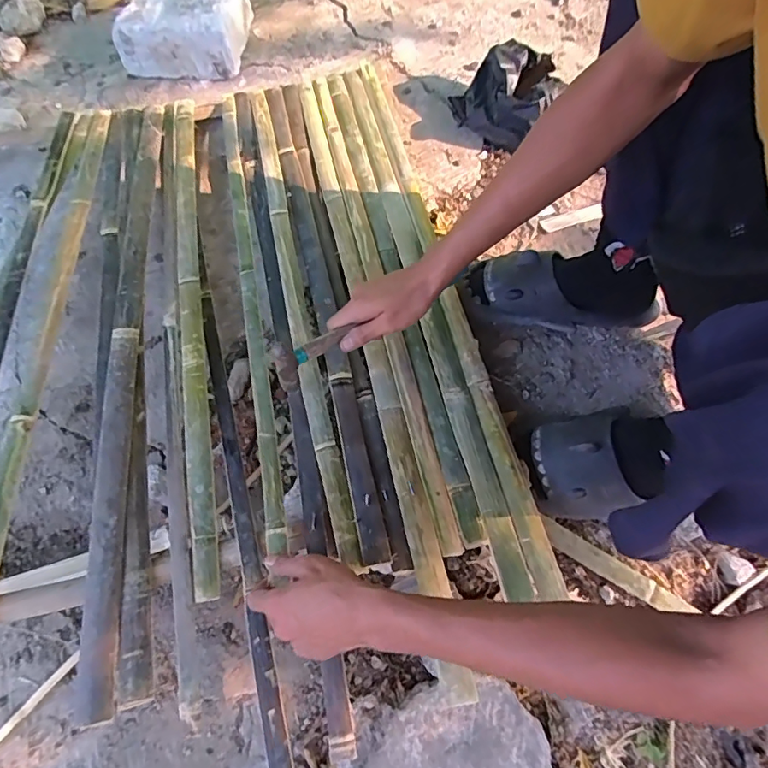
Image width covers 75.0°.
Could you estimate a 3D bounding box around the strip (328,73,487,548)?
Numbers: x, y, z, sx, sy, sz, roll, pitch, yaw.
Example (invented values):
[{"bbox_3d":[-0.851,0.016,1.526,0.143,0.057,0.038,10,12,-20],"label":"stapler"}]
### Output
[{"bbox_3d":[0.007,-0.202,0.752,0.030,0.027,0.862,-13,66,-4],"label":"strip"}]

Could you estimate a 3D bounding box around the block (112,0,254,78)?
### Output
[{"bbox_3d":[-0.392,-0.710,0.993,0.230,0.105,0.189,7,67,6],"label":"block"}]

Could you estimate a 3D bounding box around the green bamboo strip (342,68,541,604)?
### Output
[{"bbox_3d":[0.047,-0.178,0.740,0.037,0.024,0.919,-11,66,-6],"label":"green bamboo strip"}]

